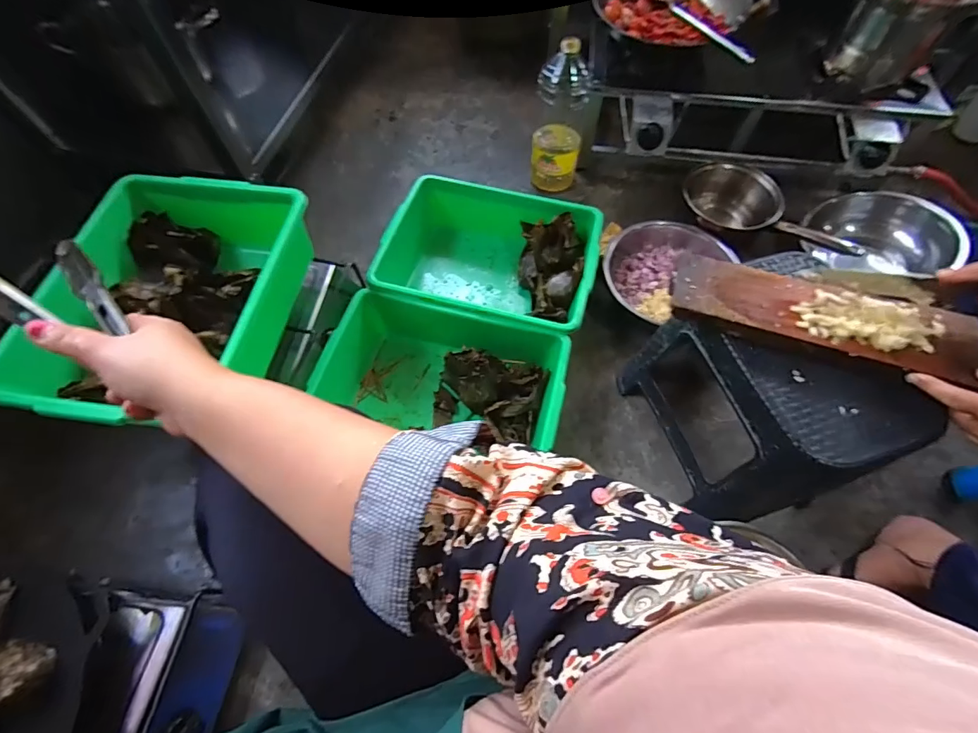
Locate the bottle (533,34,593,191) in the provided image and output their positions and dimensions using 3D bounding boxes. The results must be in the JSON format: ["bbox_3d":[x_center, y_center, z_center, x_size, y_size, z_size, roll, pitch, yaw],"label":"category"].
[{"bbox_3d":[0.156,-0.536,0.976,0.113,0.278,0.104,7,64,4],"label":"bottle"}]

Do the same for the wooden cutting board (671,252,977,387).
[{"bbox_3d":[0.394,-0.061,0.538,0.334,0.040,0.113,18,65,9],"label":"wooden cutting board"}]

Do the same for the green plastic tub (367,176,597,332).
[{"bbox_3d":[0.005,-0.208,0.885,0.387,0.142,0.322,11,64,6],"label":"green plastic tub"}]

